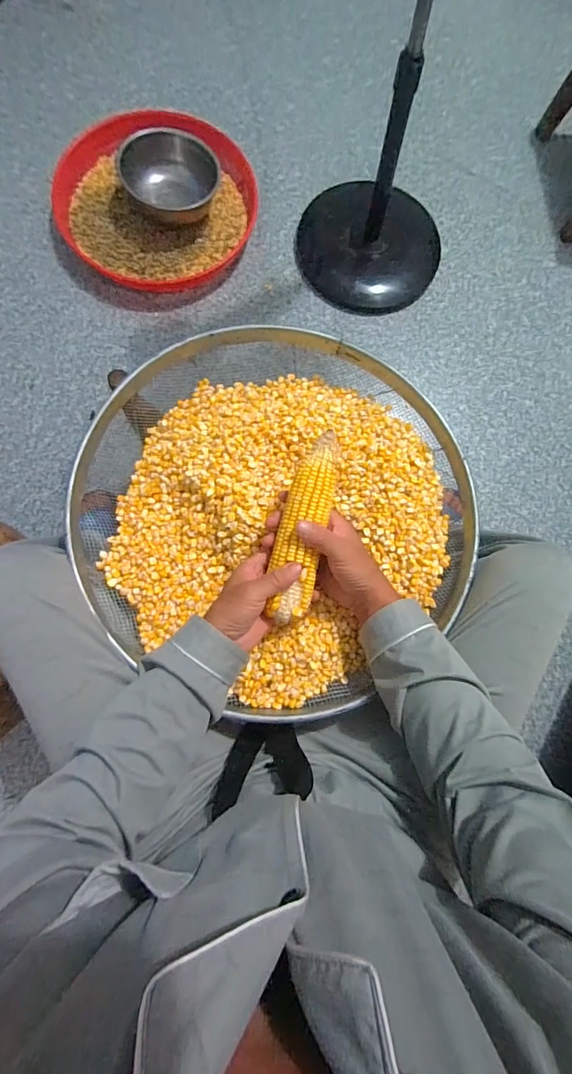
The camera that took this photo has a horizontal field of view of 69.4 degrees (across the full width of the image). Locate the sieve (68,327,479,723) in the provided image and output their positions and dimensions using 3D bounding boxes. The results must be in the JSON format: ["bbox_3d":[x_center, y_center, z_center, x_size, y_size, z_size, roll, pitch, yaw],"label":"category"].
[{"bbox_3d":[-0.007,-0.037,0.551,0.488,0.097,0.492,0,81,-3],"label":"sieve"}]

